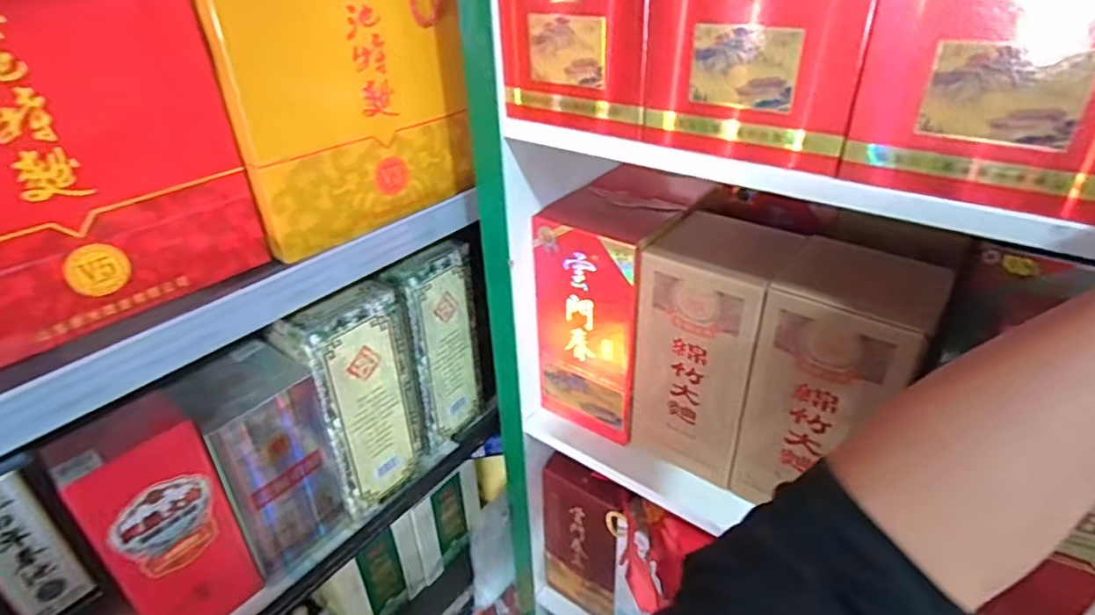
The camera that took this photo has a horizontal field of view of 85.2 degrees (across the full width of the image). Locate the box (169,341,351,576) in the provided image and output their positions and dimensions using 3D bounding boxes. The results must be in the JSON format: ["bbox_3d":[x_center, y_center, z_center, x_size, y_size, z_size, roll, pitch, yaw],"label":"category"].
[{"bbox_3d":[-0.304,0.167,0.655,0.108,0.229,0.112,26,41,36],"label":"box"}]

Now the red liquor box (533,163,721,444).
[{"bbox_3d":[0.077,0.002,0.729,0.133,0.268,0.133,21,39,31],"label":"red liquor box"}]

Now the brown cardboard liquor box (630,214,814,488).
[{"bbox_3d":[0.183,0.041,0.671,0.128,0.264,0.134,18,37,28],"label":"brown cardboard liquor box"}]

